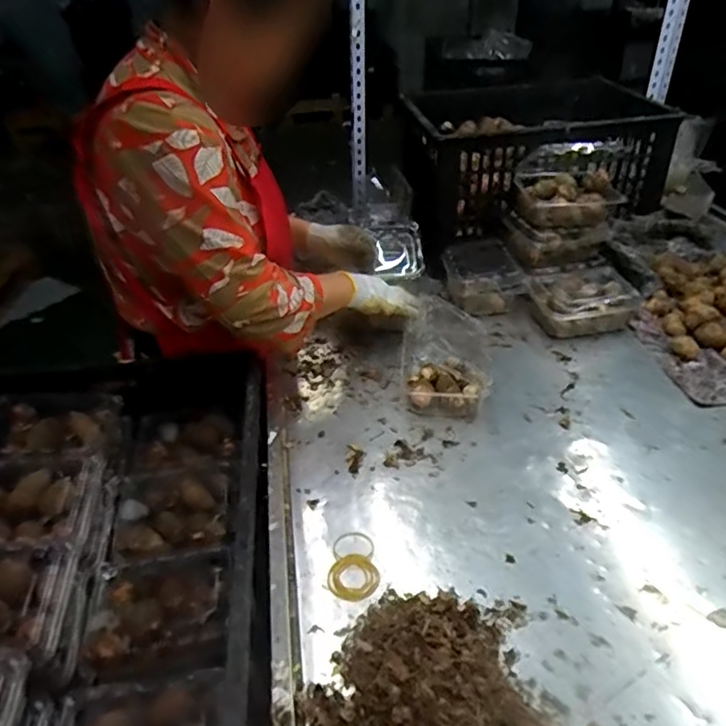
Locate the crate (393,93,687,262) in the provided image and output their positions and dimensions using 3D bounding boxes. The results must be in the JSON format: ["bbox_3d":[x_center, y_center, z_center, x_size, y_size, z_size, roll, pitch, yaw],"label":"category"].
[{"bbox_3d":[0.354,-0.418,1.220,0.528,0.223,0.276,-6,37,-6],"label":"crate"}]

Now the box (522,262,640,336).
[{"bbox_3d":[0.392,-0.107,1.056,0.173,0.074,0.127,-10,36,-11],"label":"box"}]

